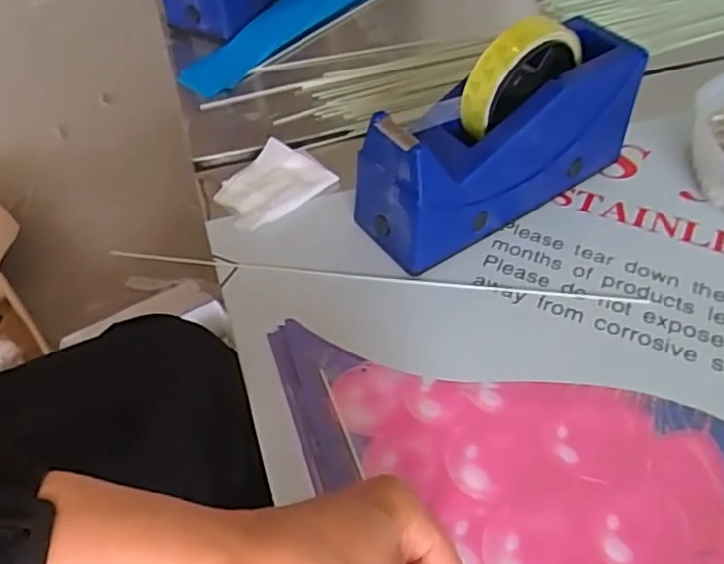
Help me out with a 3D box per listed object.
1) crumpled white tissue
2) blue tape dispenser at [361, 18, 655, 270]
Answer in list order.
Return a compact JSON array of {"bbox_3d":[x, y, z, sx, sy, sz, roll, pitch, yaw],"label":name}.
[{"bbox_3d":[-0.069,-0.074,0.491,0.059,0.011,0.080,37,61,26],"label":"crumpled white tissue"},{"bbox_3d":[0.096,-0.100,0.435,0.203,0.122,0.064,-27,56,-20],"label":"blue tape dispenser"}]

